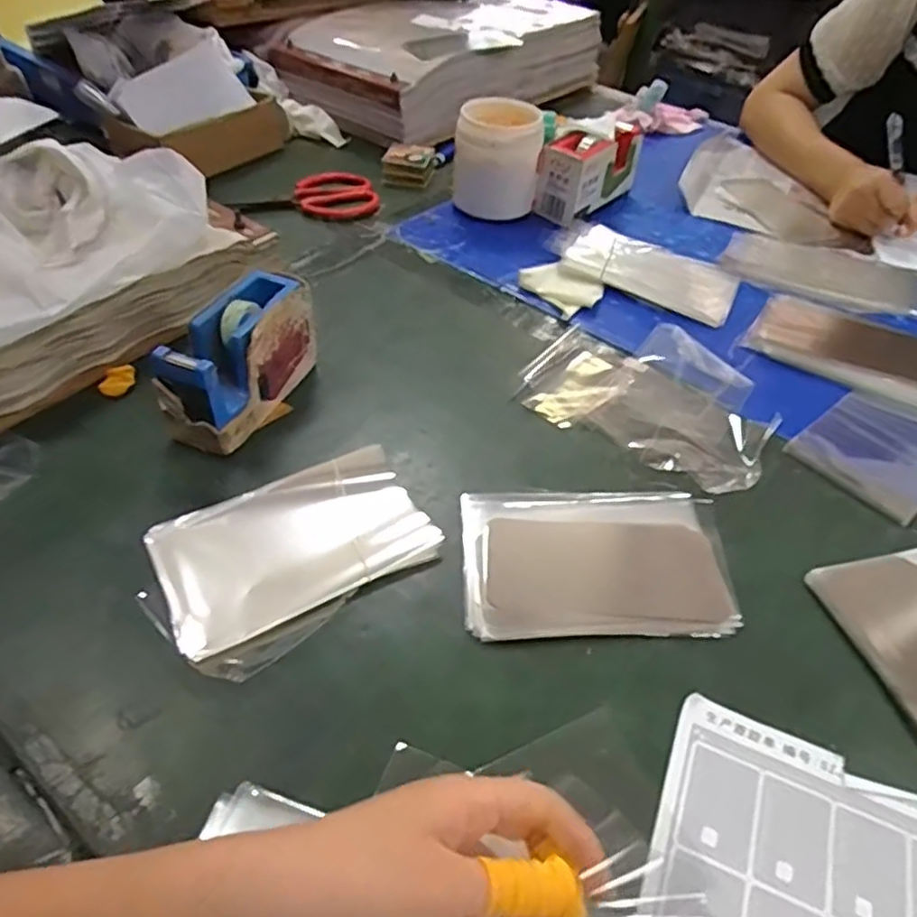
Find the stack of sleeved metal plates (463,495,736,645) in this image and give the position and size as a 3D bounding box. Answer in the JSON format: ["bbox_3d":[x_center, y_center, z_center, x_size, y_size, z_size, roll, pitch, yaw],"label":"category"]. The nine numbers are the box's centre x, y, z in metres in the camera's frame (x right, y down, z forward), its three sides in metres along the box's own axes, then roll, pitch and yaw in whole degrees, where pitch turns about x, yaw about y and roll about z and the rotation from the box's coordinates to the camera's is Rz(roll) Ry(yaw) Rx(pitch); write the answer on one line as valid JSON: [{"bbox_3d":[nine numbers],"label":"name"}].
[{"bbox_3d":[0.093,0.065,0.466,0.179,0.007,0.119,0,46,-3],"label":"stack of sleeved metal plates"}]

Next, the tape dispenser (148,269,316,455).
[{"bbox_3d":[-0.168,-0.077,0.530,0.054,0.080,0.137,23,49,18],"label":"tape dispenser"}]

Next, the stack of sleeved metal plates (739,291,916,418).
[{"bbox_3d":[0.379,-0.104,0.650,0.185,0.010,0.128,28,51,22],"label":"stack of sleeved metal plates"}]

